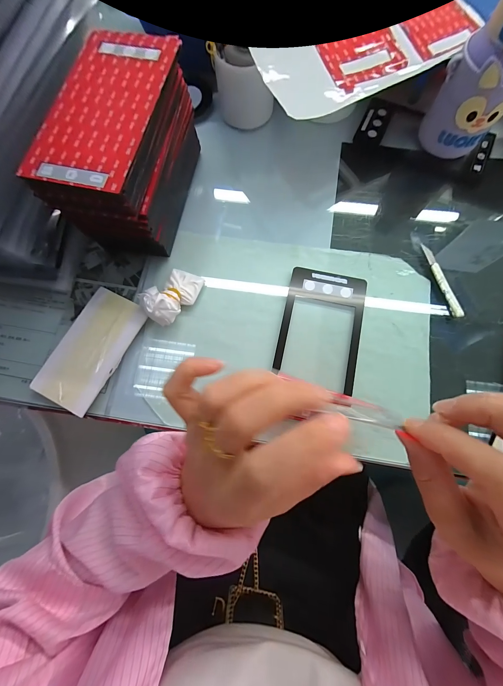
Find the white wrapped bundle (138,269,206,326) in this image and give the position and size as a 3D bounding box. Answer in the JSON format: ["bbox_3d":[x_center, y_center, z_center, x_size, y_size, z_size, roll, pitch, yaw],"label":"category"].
[{"bbox_3d":[-0.103,-0.065,0.334,0.049,0.040,0.083,32,79,9],"label":"white wrapped bundle"}]

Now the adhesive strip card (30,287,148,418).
[{"bbox_3d":[-0.202,0.006,0.328,0.079,0.008,0.147,26,79,6],"label":"adhesive strip card"}]

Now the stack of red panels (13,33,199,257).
[{"bbox_3d":[-0.145,-0.226,0.327,0.098,0.137,0.204,10,76,5],"label":"stack of red panels"}]

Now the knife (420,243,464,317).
[{"bbox_3d":[0.253,-0.085,0.347,0.011,0.011,0.110,-13,76,-1],"label":"knife"}]

